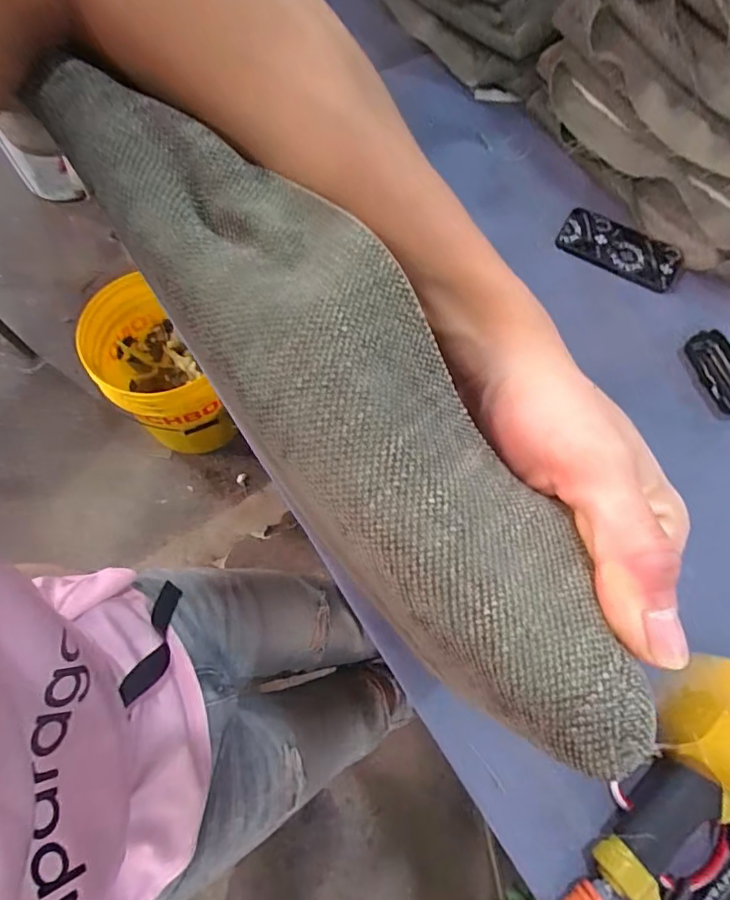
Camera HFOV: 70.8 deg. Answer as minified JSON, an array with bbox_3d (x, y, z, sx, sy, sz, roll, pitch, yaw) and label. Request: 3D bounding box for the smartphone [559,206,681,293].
[{"bbox_3d":[0.351,-0.277,0.708,0.163,0.005,0.086,27,68,8],"label":"smartphone"}]

